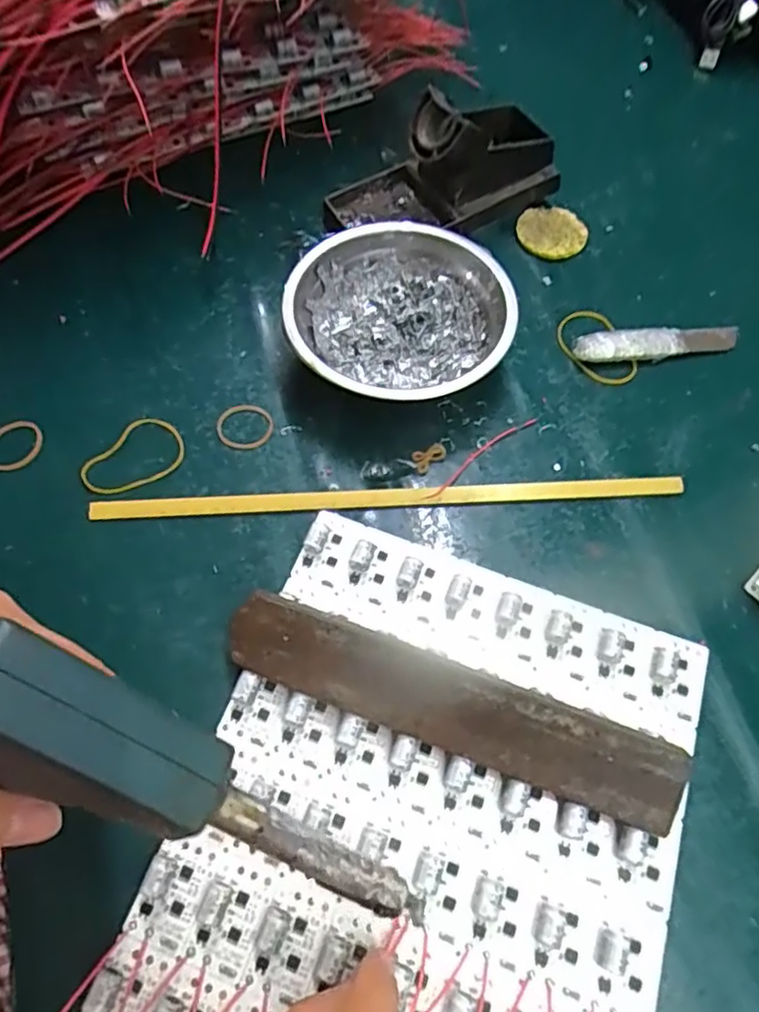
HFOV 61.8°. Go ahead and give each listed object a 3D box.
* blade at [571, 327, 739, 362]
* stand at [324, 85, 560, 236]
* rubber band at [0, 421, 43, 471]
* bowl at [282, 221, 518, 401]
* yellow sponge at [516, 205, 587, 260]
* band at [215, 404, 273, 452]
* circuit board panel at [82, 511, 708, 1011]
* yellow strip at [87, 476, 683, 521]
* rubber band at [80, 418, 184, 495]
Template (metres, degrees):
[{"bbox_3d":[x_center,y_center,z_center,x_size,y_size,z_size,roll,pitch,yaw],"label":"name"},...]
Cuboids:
[{"bbox_3d":[0.170,-0.101,0.386,0.104,0.011,0.022,-8,64,-4],"label":"blade"},{"bbox_3d":[0.042,-0.223,0.411,0.145,0.068,0.071,-26,67,-13],"label":"stand"},{"bbox_3d":[-0.201,-0.033,0.349,0.032,0.007,0.024,-41,71,-18],"label":"rubber band"},{"bbox_3d":[0.012,-0.106,0.369,0.122,0.039,0.123,0,64,0],"label":"bowl"},{"bbox_3d":[0.118,-0.187,0.433,0.046,0.006,0.044,14,64,7],"label":"yellow sponge"},{"bbox_3d":[-0.076,-0.046,0.358,0.032,0.004,0.031,0,64,0],"label":"band"},{"bbox_3d":[0.023,0.133,0.268,0.200,0.015,0.234,19,65,9],"label":"circuit board panel"},{"bbox_3d":[0.006,-0.006,0.339,0.309,0.006,0.013,-3,64,-2],"label":"yellow strip"},{"bbox_3d":[-0.135,-0.027,0.346,0.056,0.004,0.039,-31,68,-15],"label":"rubber band"}]

